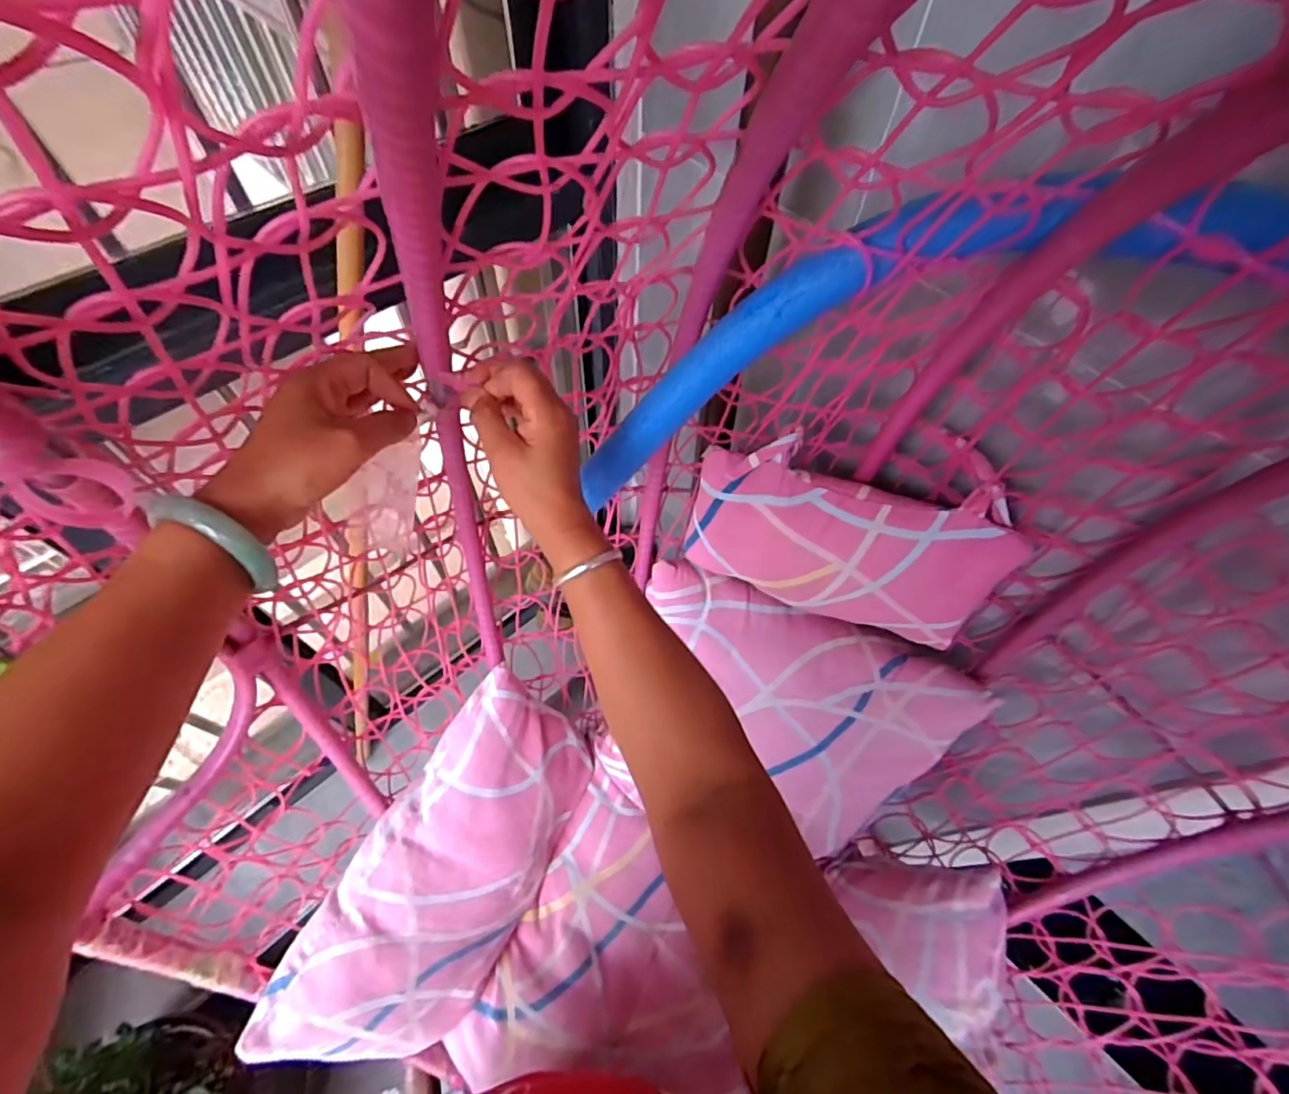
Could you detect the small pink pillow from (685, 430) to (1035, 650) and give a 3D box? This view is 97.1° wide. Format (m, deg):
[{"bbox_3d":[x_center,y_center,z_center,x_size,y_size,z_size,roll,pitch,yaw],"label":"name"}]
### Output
[{"bbox_3d":[0.205,-0.003,0.614,0.314,0.192,0.084,18,60,7],"label":"small pink pillow"}]

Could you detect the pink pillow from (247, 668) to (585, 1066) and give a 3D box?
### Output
[{"bbox_3d":[-0.237,0.383,0.708,0.218,0.130,0.412,42,62,-20],"label":"pink pillow"}]

